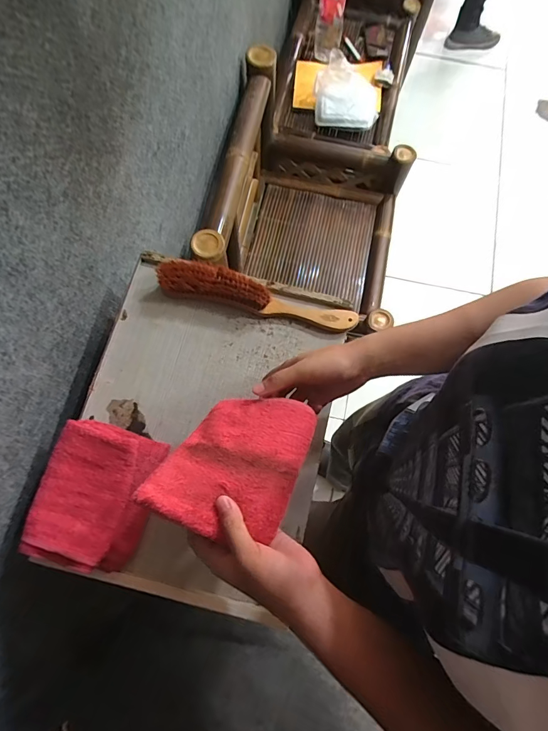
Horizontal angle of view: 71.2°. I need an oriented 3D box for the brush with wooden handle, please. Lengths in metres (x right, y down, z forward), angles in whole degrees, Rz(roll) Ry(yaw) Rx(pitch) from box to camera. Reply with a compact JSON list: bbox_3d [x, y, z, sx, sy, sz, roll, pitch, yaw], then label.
[{"bbox_3d":[-0.018,-0.095,0.497,0.254,0.034,0.047,10,75,2],"label":"brush with wooden handle"}]

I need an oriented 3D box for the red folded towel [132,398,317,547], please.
[{"bbox_3d":[-0.036,0.087,0.358,0.118,0.024,0.141,17,53,15],"label":"red folded towel"}]

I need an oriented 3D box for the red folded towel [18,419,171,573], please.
[{"bbox_3d":[-0.199,0.142,0.427,0.116,0.035,0.145,13,75,3],"label":"red folded towel"}]

